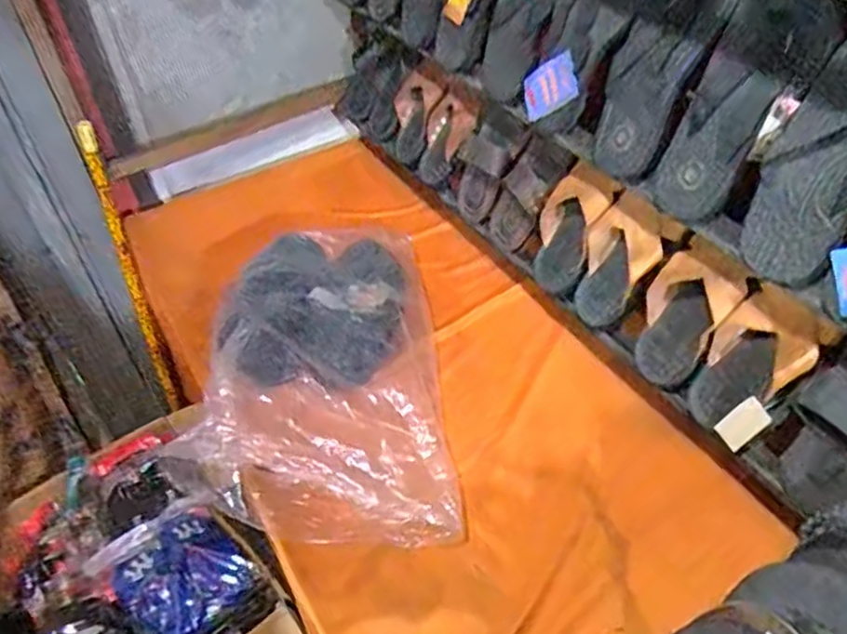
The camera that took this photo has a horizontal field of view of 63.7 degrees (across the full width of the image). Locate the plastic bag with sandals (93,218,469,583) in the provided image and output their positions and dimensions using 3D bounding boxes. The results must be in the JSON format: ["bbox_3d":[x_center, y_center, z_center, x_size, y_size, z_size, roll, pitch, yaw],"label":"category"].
[{"bbox_3d":[-0.123,0.049,0.950,0.301,0.150,0.506,-3,44,0],"label":"plastic bag with sandals"}]

